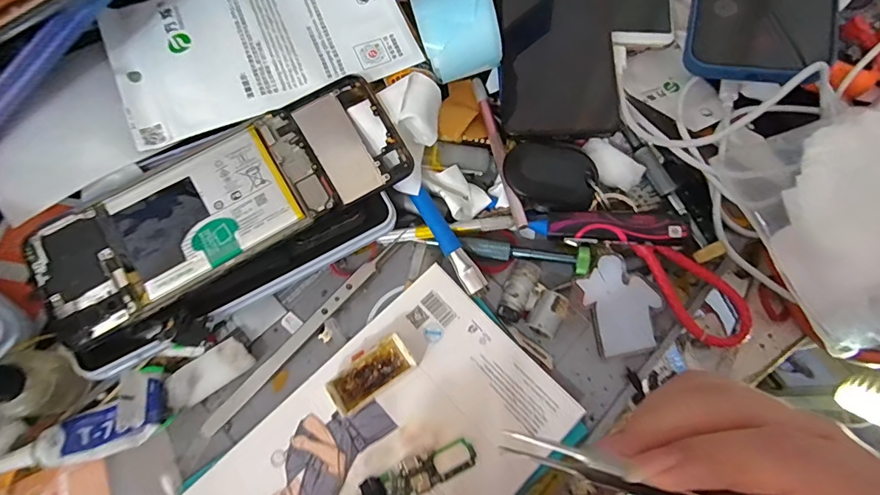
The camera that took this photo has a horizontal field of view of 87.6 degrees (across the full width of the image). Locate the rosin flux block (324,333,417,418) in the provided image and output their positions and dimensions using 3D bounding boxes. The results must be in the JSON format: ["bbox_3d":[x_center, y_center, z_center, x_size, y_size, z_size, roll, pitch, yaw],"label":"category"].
[{"bbox_3d":[-0.037,0.070,0.251,0.046,0.018,0.022,-34,74,-13],"label":"rosin flux block"}]

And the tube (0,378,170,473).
[{"bbox_3d":[-0.188,0.099,0.236,0.087,0.020,0.027,-24,72,-10],"label":"tube"}]

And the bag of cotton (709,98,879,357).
[{"bbox_3d":[0.276,-0.025,0.274,0.172,0.038,0.139,-16,71,-7],"label":"bag of cotton"}]

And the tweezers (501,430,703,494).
[{"bbox_3d":[0.097,0.087,0.157,0.150,0.013,0.009,13,70,5],"label":"tweezers"}]

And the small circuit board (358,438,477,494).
[{"bbox_3d":[-0.012,0.119,0.240,0.063,0.004,0.018,-24,72,-10],"label":"small circuit board"}]

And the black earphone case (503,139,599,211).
[{"bbox_3d":[0.068,-0.045,0.287,0.056,0.015,0.041,9,70,2],"label":"black earphone case"}]

